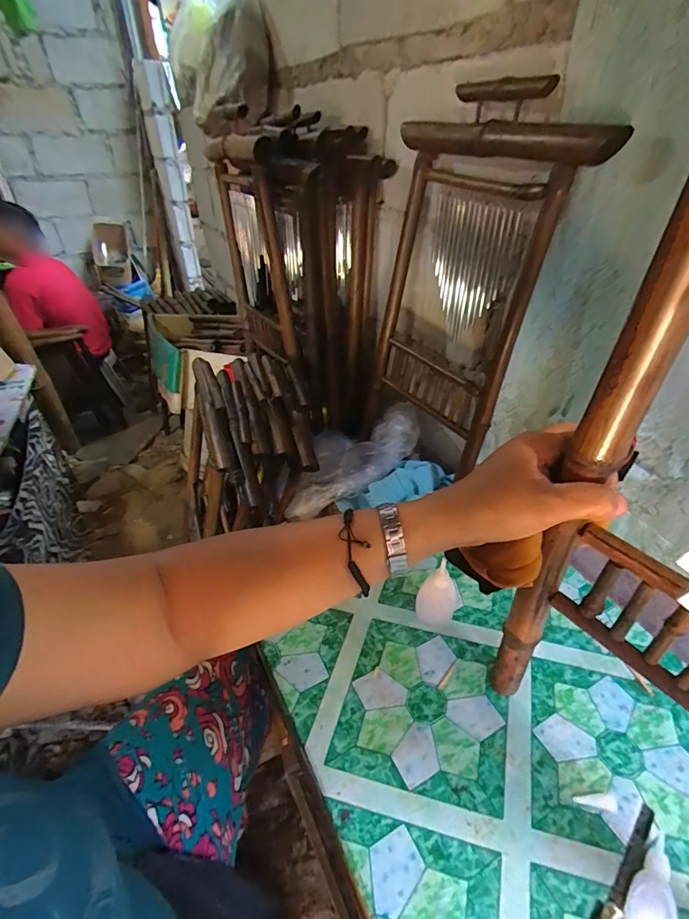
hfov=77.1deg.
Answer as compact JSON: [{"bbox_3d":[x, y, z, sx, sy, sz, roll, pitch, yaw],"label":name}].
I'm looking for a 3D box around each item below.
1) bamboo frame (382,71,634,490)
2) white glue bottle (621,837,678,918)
[{"bbox_3d":[0.169,-0.267,0.653,0.070,0.469,0.325,-18,48,-27],"label":"bamboo frame"},{"bbox_3d":[0.236,0.330,0.326,0.065,0.013,0.032,-30,46,-33],"label":"white glue bottle"}]

